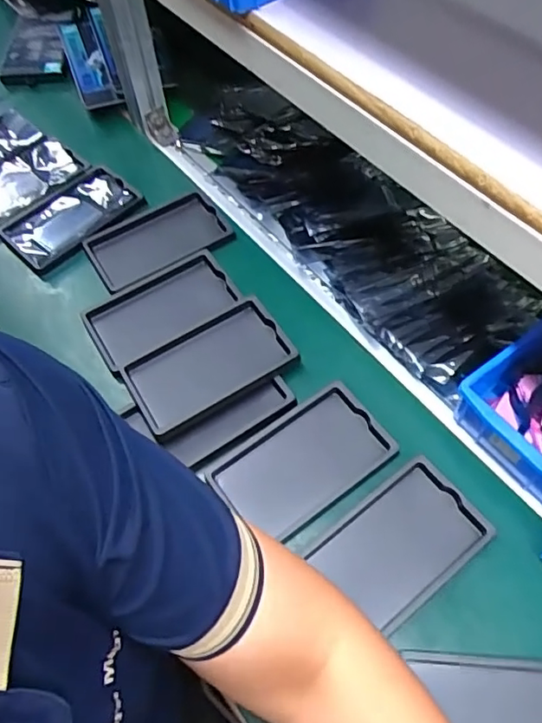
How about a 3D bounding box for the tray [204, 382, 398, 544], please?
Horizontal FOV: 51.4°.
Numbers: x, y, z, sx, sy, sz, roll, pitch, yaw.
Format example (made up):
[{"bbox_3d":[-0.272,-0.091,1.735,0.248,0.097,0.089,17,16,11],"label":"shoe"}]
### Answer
[{"bbox_3d":[0.032,0.095,0.526,0.149,0.028,0.091,-31,62,-16],"label":"tray"}]

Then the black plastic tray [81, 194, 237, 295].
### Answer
[{"bbox_3d":[-0.133,-0.142,0.666,0.156,0.018,0.087,-26,61,-13],"label":"black plastic tray"}]

